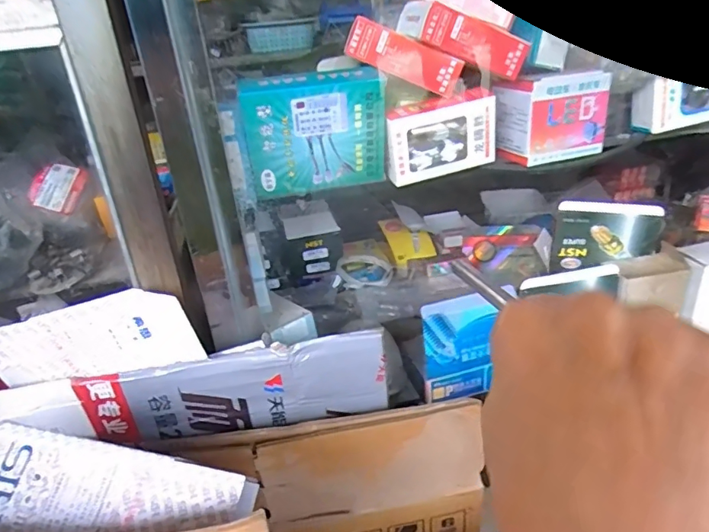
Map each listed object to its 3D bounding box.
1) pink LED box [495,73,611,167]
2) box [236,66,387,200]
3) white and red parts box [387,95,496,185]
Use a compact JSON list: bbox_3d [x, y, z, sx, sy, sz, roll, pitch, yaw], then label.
[{"bbox_3d":[0.211,-0.160,0.541,0.111,0.082,0.053,-15,27,-18],"label":"pink LED box"},{"bbox_3d":[-0.038,-0.126,0.489,0.137,0.111,0.028,-11,26,-10],"label":"box"},{"bbox_3d":[0.087,-0.130,0.510,0.111,0.075,0.022,-10,26,-9],"label":"white and red parts box"}]

